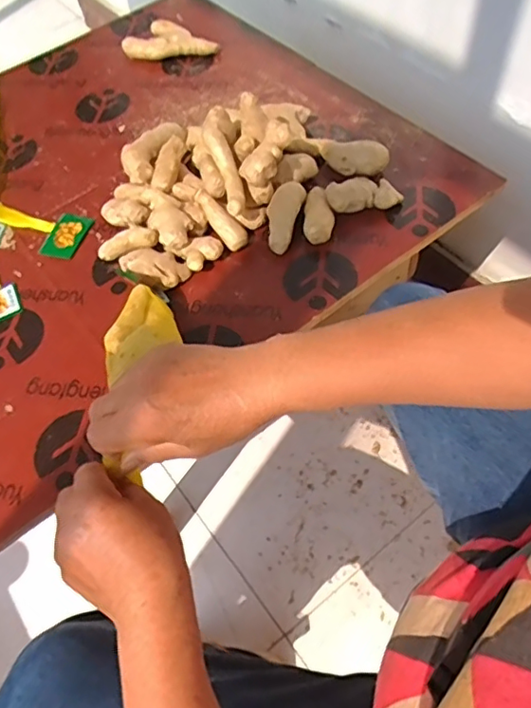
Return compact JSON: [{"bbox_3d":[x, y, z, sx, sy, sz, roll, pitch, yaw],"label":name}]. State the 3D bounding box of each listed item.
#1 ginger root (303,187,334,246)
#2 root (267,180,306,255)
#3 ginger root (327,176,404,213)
[{"bbox_3d":[0.055,-0.140,0.571,0.029,0.026,0.066,1,58,5],"label":"ginger root"},{"bbox_3d":[0.019,-0.139,0.572,0.034,0.032,0.074,7,59,9],"label":"root"},{"bbox_3d":[0.100,-0.165,0.572,0.072,0.024,0.036,-6,57,-13],"label":"ginger root"}]

